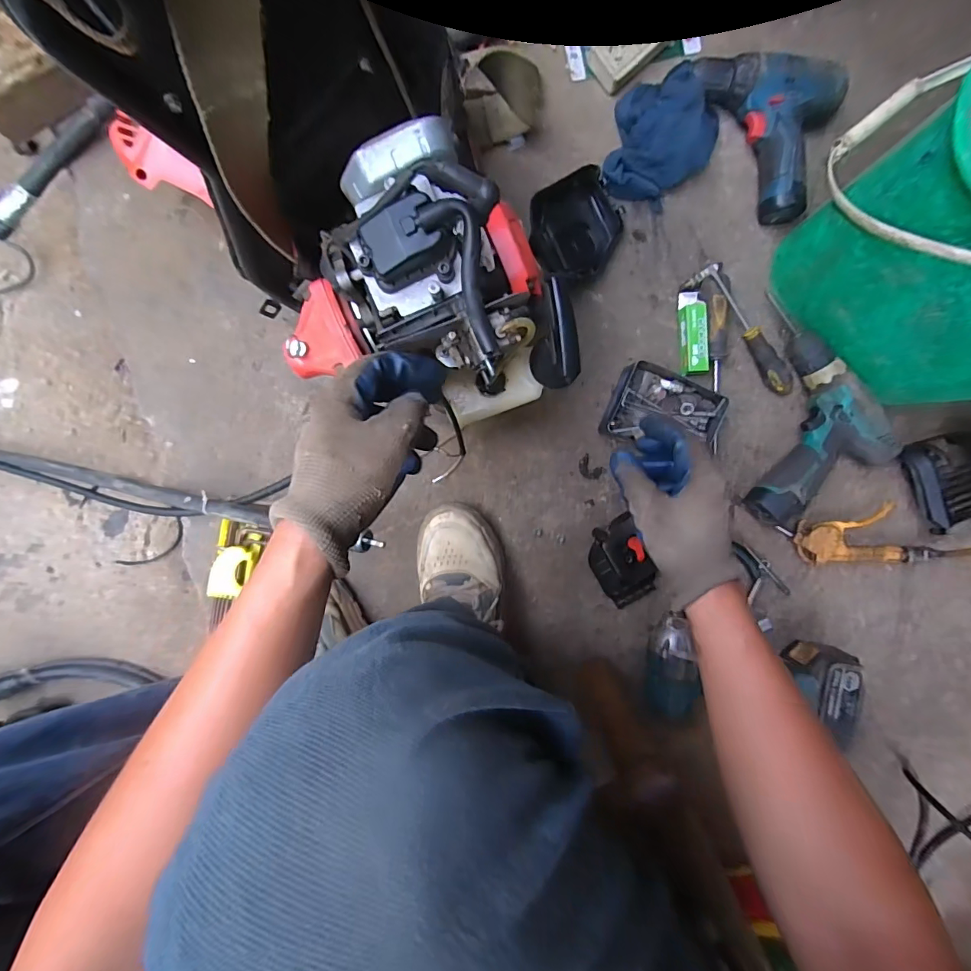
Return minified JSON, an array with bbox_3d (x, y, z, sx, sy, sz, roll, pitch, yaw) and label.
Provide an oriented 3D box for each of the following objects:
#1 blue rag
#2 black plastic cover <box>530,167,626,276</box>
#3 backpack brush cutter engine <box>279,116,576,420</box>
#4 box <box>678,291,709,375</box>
[{"bbox_3d":[0.220,-0.426,0.555,0.129,0.058,0.139,12,91,-4],"label":"blue rag"},{"bbox_3d":[0.112,-0.325,0.565,0.108,0.047,0.130,31,90,-4],"label":"black plastic cover"},{"bbox_3d":[-0.057,-0.140,0.359,0.220,0.162,0.173,-17,93,-3],"label":"backpack brush cutter engine"},{"bbox_3d":[0.269,-0.199,0.587,0.031,0.024,0.108,-8,92,-3],"label":"box"}]

